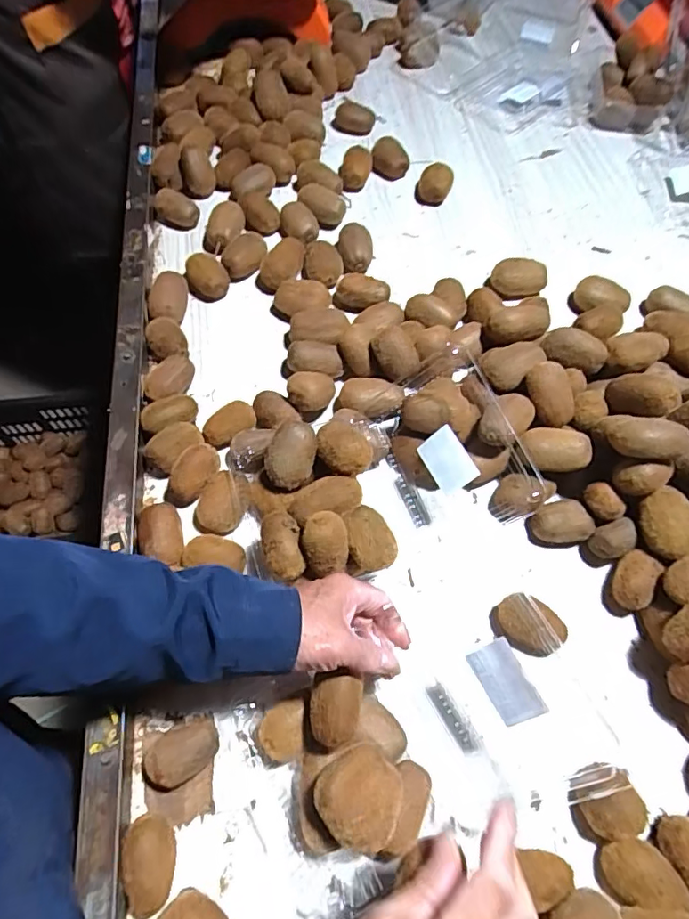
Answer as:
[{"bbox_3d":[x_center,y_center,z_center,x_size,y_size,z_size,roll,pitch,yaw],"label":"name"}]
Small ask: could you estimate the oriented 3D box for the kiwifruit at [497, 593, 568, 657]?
[{"bbox_3d":[0.174,0.157,0.485,0.062,0.039,0.043,20,64,8],"label":"kiwifruit"}]

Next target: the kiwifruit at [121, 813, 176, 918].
[{"bbox_3d":[-0.142,0.298,0.379,0.034,0.037,0.062,-2,63,-3],"label":"kiwifruit"}]

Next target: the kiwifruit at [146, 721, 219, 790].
[{"bbox_3d":[-0.129,0.236,0.412,0.058,0.034,0.037,-24,66,-13],"label":"kiwifruit"}]

